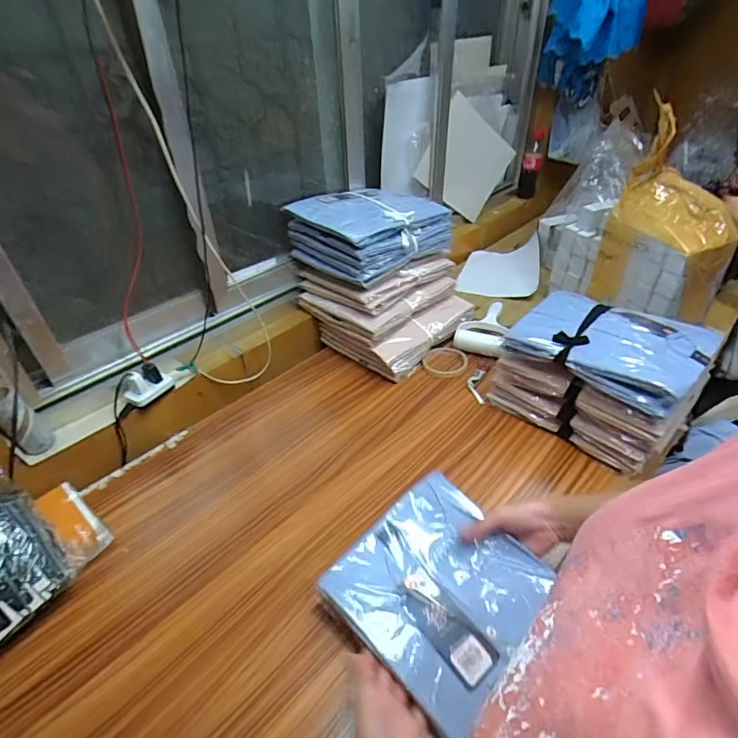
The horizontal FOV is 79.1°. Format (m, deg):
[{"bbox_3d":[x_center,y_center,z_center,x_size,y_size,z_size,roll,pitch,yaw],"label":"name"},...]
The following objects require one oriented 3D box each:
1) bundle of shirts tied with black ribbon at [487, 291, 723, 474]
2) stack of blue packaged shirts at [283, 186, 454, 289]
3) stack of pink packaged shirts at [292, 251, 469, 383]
[{"bbox_3d":[0.371,0.005,0.732,0.199,0.168,0.253,-33,48,-32],"label":"bundle of shirts tied with black ribbon"},{"bbox_3d":[0.000,-0.278,0.874,0.209,0.097,0.243,30,49,34],"label":"stack of blue packaged shirts"},{"bbox_3d":[0.040,-0.142,0.925,0.259,0.168,0.262,-33,47,-32],"label":"stack of pink packaged shirts"}]

